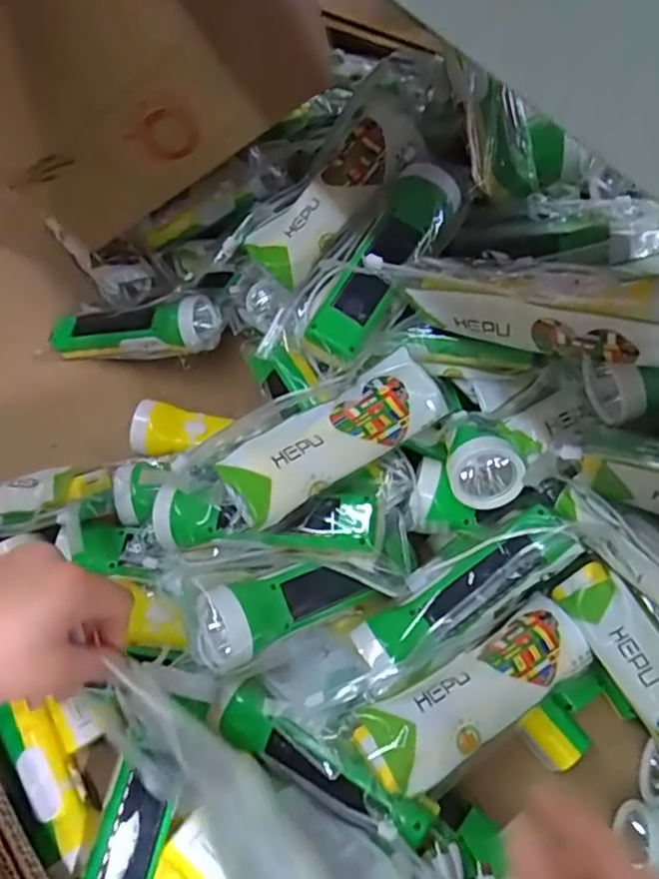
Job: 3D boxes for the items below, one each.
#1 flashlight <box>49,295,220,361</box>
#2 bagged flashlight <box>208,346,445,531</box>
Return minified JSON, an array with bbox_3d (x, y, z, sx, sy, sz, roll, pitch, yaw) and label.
[{"bbox_3d":[-0.199,-0.107,0.629,0.177,0.057,0.047,-3,59,15],"label":"flashlight"},{"bbox_3d":[0.005,-0.003,0.443,0.164,0.027,0.053,-30,65,-16],"label":"bagged flashlight"}]

